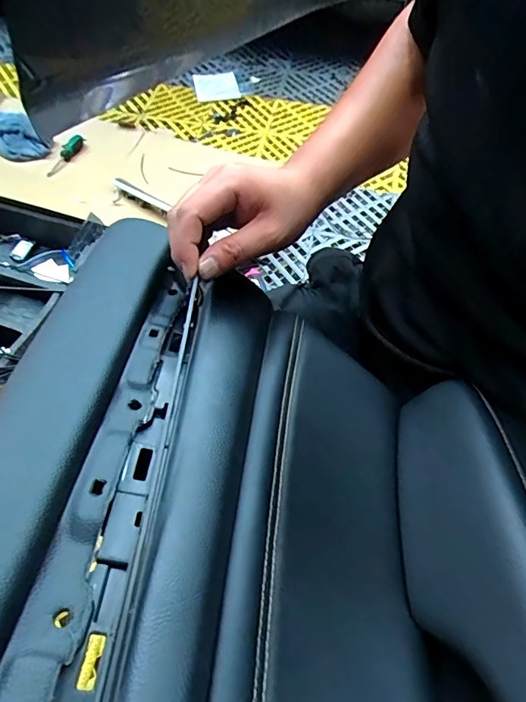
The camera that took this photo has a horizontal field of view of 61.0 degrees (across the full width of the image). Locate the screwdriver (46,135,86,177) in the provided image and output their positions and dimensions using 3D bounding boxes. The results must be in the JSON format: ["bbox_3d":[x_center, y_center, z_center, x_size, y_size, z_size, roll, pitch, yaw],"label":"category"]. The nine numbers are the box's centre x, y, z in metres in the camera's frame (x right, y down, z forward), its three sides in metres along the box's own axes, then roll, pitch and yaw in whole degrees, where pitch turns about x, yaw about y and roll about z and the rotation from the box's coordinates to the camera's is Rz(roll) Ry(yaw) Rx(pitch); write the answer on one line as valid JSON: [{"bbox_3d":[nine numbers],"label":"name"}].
[{"bbox_3d":[-0.547,-0.553,1.243,0.026,0.041,0.180,15,59,7],"label":"screwdriver"}]

